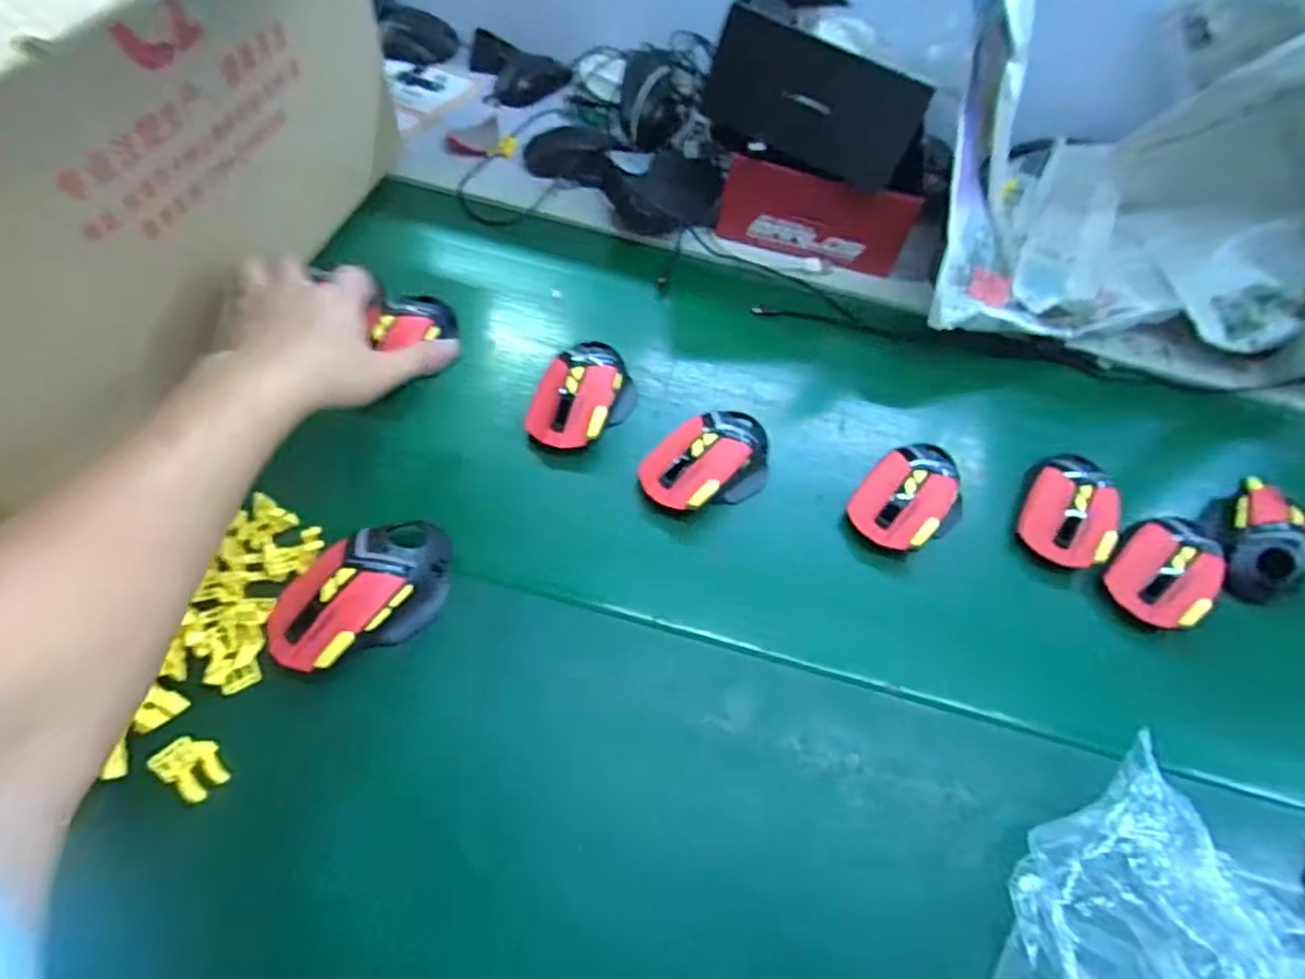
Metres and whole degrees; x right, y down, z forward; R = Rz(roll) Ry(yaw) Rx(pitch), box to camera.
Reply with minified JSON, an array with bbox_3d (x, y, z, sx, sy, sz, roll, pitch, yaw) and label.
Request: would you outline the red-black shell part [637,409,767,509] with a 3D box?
[{"bbox_3d":[0.048,-0.023,0.498,0.115,0.039,0.066,-28,66,-23],"label":"red-black shell part"}]

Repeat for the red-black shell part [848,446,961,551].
[{"bbox_3d":[0.203,0.004,0.499,0.107,0.033,0.070,-36,69,-26],"label":"red-black shell part"}]

